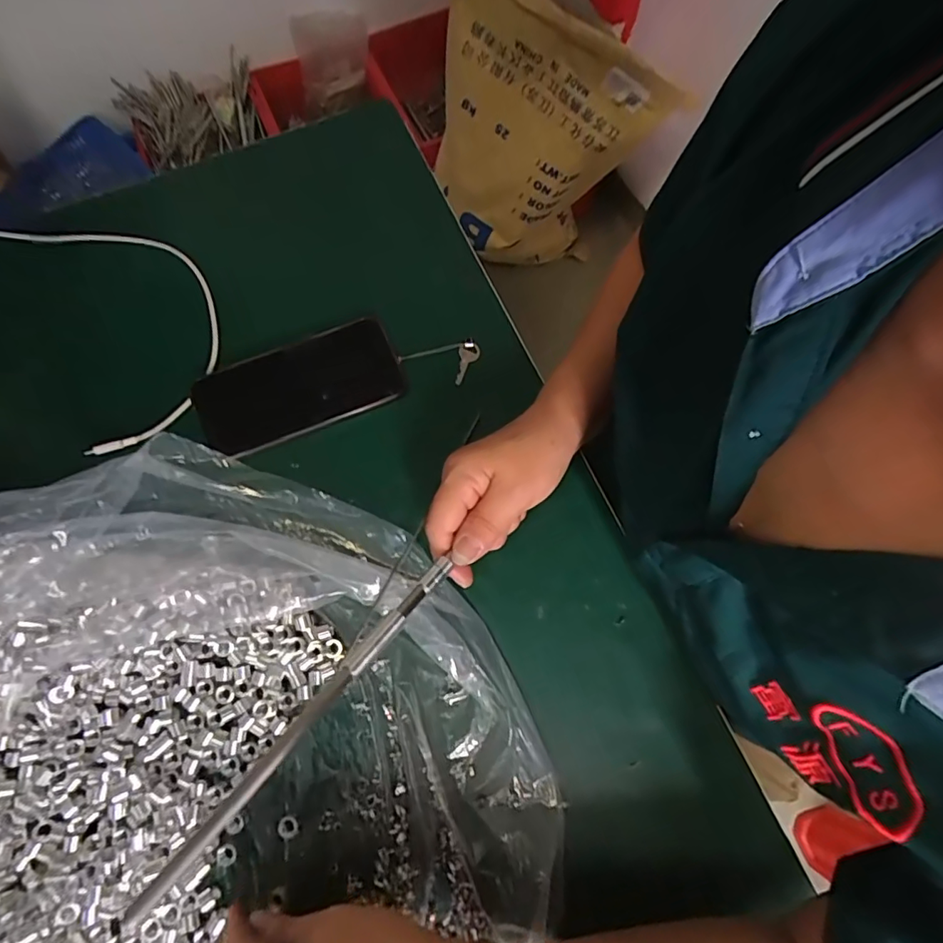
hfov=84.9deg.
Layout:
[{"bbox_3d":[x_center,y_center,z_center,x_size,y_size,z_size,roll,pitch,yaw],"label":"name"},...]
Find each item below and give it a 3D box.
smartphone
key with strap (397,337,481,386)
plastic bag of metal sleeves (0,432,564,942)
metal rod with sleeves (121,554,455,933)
[{"bbox_3d":[-0.138,-0.068,0.417,0.157,0.012,0.076,-23,74,-7],"label":"smartphone"},{"bbox_3d":[-0.025,-0.098,0.425,0.058,0.005,0.040,22,73,6],"label":"key with strap"},{"bbox_3d":[-0.183,0.216,0.302,0.445,0.073,0.440,28,74,8],"label":"plastic bag of metal sleeves"},{"bbox_3d":[-0.070,0.109,0.254,0.009,0.007,0.202,37,47,11],"label":"metal rod with sleeves"}]

